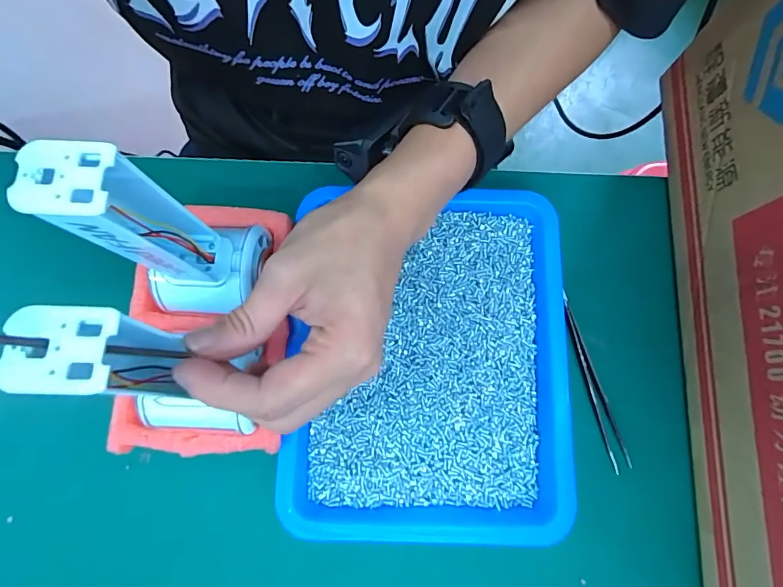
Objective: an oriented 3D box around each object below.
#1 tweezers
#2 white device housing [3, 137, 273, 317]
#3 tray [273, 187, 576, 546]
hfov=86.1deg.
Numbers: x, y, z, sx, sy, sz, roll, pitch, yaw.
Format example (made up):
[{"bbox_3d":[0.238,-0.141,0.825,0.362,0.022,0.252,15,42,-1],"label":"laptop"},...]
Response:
[{"bbox_3d":[0.134,0.057,0.278,0.010,0.007,0.116,-15,79,-3],"label":"tweezers"},{"bbox_3d":[-0.104,-0.023,0.198,0.054,0.136,0.054,0,78,0],"label":"white device housing"},{"bbox_3d":[0.022,0.040,0.271,0.171,0.025,0.216,1,78,0],"label":"tray"}]

